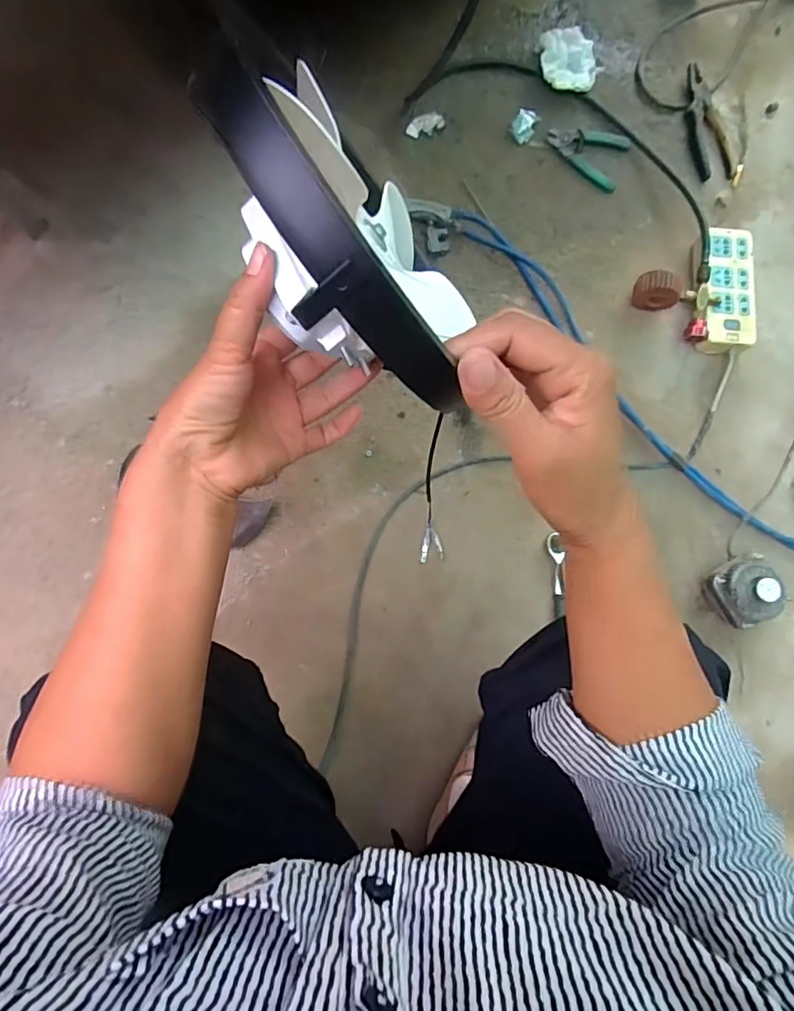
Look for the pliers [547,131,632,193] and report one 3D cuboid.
[{"bbox_3d":[0.295,-0.553,0.838,0.123,0.014,0.094,23,80,-1],"label":"pliers"}]

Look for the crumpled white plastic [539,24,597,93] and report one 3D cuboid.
[{"bbox_3d":[0.268,-0.697,0.839,0.090,0.017,0.105,6,81,-4],"label":"crumpled white plastic"}]

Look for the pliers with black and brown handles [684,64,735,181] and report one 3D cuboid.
[{"bbox_3d":[0.482,-0.606,0.852,0.067,0.017,0.182,-17,83,-7],"label":"pliers with black and brown handles"}]

